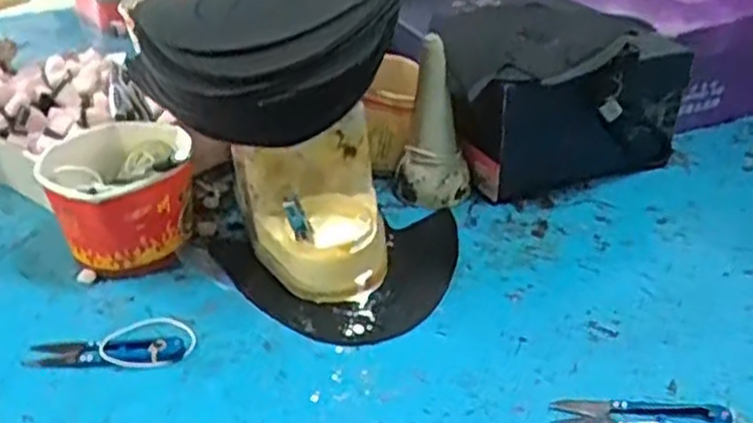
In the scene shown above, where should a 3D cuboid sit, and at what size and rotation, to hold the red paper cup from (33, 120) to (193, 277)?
[{"bbox_3d":[-0.203,-0.012,0.626,0.112,0.082,0.128,-7,32,-10],"label":"red paper cup"}]

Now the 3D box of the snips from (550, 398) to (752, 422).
[{"bbox_3d":[0.172,0.126,0.473,0.122,0.005,0.025,2,32,4],"label":"snips"}]

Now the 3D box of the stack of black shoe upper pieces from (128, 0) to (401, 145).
[{"bbox_3d":[-0.084,-0.132,0.576,0.134,0.104,0.166,27,41,37],"label":"stack of black shoe upper pieces"}]

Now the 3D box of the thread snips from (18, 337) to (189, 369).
[{"bbox_3d":[-0.185,0.096,0.525,0.106,0.006,0.024,0,32,1],"label":"thread snips"}]

